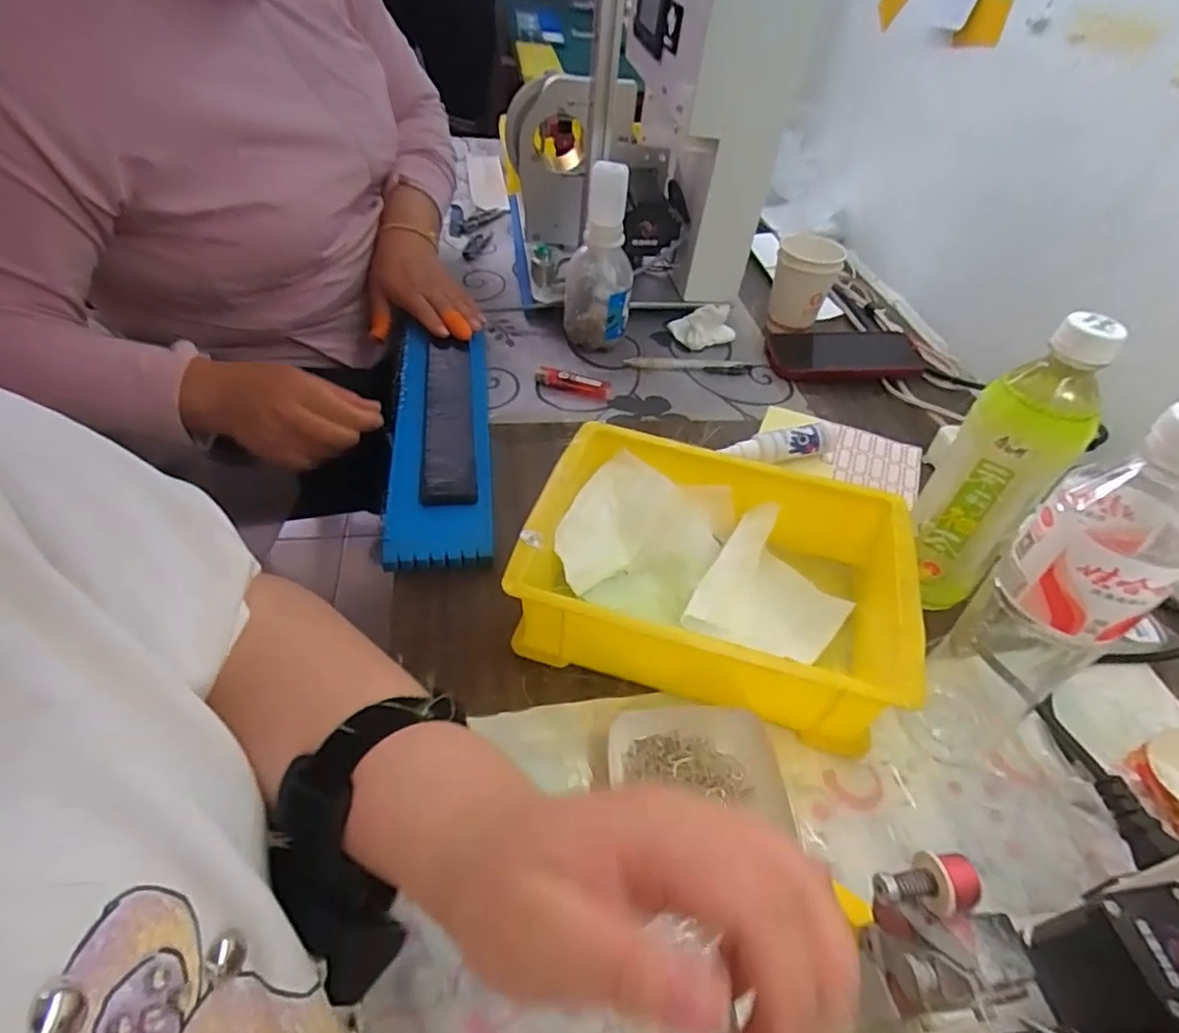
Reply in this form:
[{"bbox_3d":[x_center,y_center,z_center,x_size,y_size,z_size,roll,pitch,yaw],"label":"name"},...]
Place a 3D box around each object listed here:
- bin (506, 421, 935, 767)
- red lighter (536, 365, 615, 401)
[{"bbox_3d":[0.083,0.037,0.443,0.239,0.075,0.175,14,46,9],"label":"bin"},{"bbox_3d":[-0.016,-0.134,0.648,0.077,0.009,0.029,17,47,11],"label":"red lighter"}]

